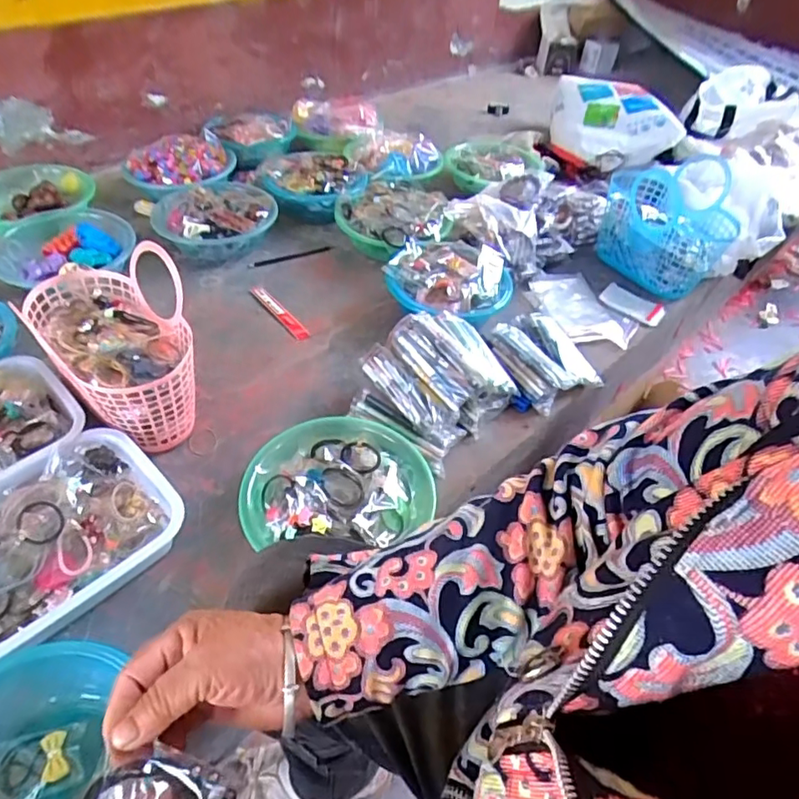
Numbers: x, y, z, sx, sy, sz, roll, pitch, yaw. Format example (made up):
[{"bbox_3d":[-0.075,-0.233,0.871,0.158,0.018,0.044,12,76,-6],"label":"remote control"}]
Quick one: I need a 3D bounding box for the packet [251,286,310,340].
[{"bbox_3d":[-0.223,-0.162,1.045,0.022,0.011,0.182,-28,55,-27],"label":"packet"}]

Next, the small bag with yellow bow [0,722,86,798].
[{"bbox_3d":[-0.352,0.352,0.545,0.086,0.012,0.056,-12,49,-15],"label":"small bag with yellow bow"}]

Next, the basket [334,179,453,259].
[{"bbox_3d":[0.002,-0.384,1.208,0.242,0.091,0.244,2,47,-3],"label":"basket"}]

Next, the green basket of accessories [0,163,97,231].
[{"bbox_3d":[-0.773,-0.412,1.190,0.250,0.073,0.216,-14,51,-18],"label":"green basket of accessories"}]

